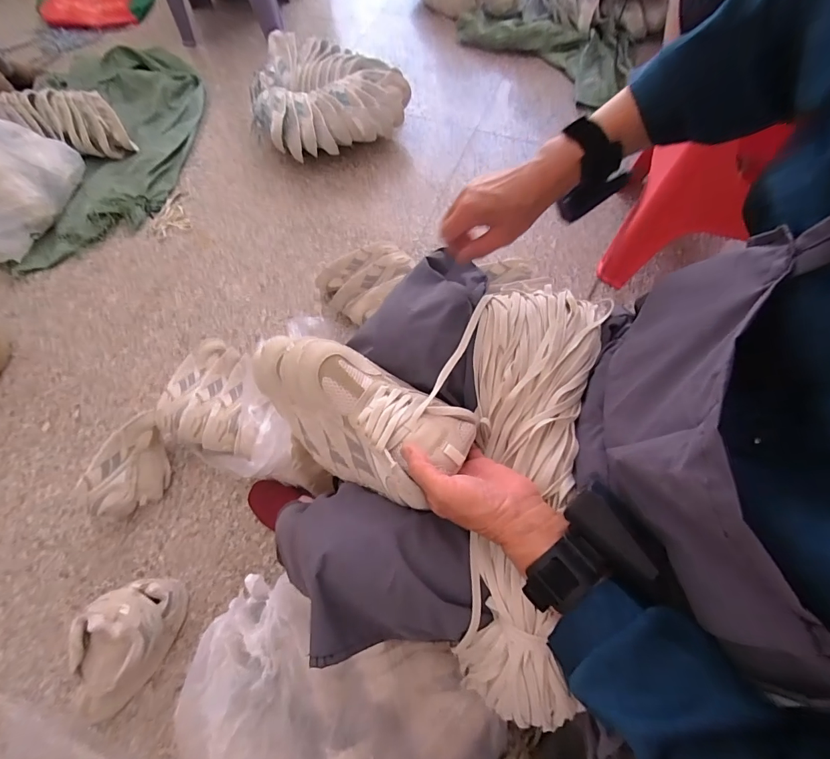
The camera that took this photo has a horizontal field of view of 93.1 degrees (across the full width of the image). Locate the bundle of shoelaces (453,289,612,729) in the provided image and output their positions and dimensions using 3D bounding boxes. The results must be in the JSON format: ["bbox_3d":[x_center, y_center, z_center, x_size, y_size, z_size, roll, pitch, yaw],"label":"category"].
[{"bbox_3d":[0.113,0.088,0.387,0.123,0.084,0.415,8,71,5],"label":"bundle of shoelaces"}]

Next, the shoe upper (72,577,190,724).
[{"bbox_3d":[-0.476,0.439,0.640,0.114,0.119,0.200,0,65,1],"label":"shoe upper"}]

